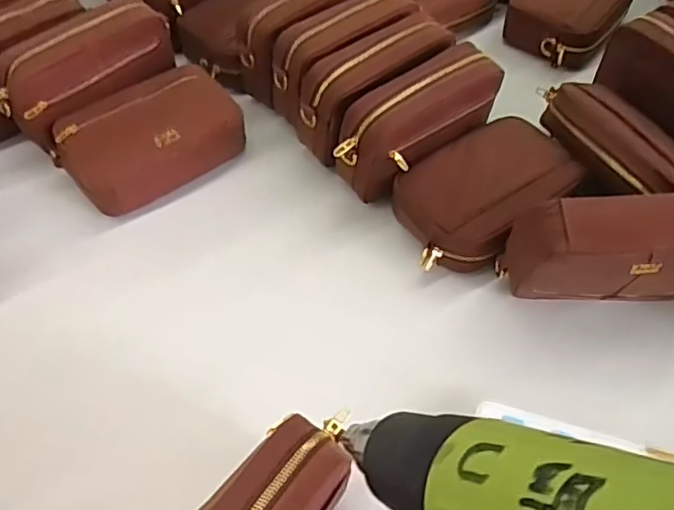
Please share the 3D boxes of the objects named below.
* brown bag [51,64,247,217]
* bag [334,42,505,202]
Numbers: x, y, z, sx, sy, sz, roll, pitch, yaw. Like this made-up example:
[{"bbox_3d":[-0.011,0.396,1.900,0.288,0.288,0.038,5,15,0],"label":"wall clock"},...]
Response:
[{"bbox_3d":[-0.210,-0.135,0.691,0.192,0.058,0.127,-34,62,-22],"label":"brown bag"},{"bbox_3d":[0.082,-0.137,0.654,0.188,0.114,0.075,-36,63,-23],"label":"bag"}]

